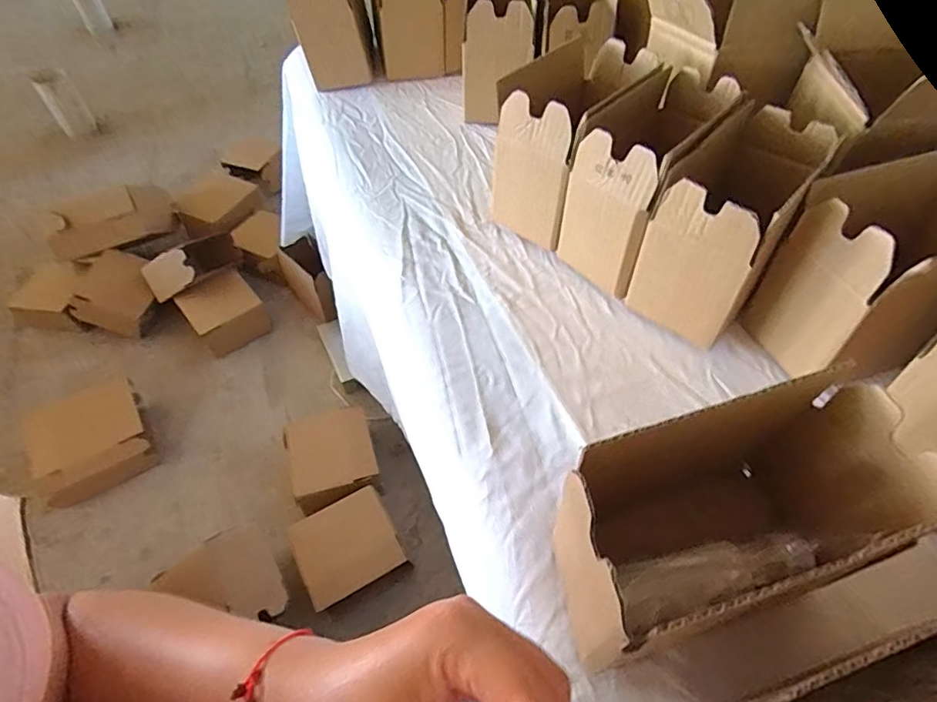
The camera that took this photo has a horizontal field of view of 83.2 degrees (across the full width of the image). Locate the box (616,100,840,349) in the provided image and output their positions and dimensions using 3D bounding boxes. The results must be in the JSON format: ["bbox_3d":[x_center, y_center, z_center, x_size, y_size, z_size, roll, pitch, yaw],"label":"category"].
[{"bbox_3d":[0.262,-0.121,0.538,0.117,0.175,0.192,38,60,25],"label":"box"}]

